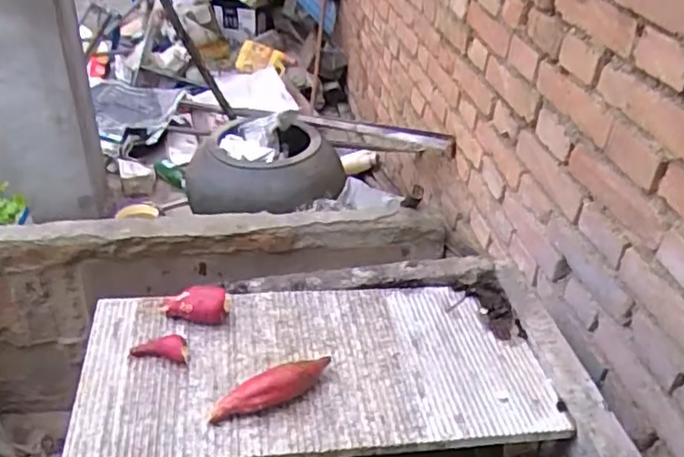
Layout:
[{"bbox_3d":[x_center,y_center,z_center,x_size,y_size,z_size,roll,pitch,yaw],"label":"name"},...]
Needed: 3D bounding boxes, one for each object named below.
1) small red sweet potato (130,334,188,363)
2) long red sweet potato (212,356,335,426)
[{"bbox_3d":[-0.232,0.153,0.807,0.073,0.027,0.028,3,34,2],"label":"small red sweet potato"},{"bbox_3d":[-0.079,0.192,0.758,0.165,0.049,0.041,-21,40,-30],"label":"long red sweet potato"}]

